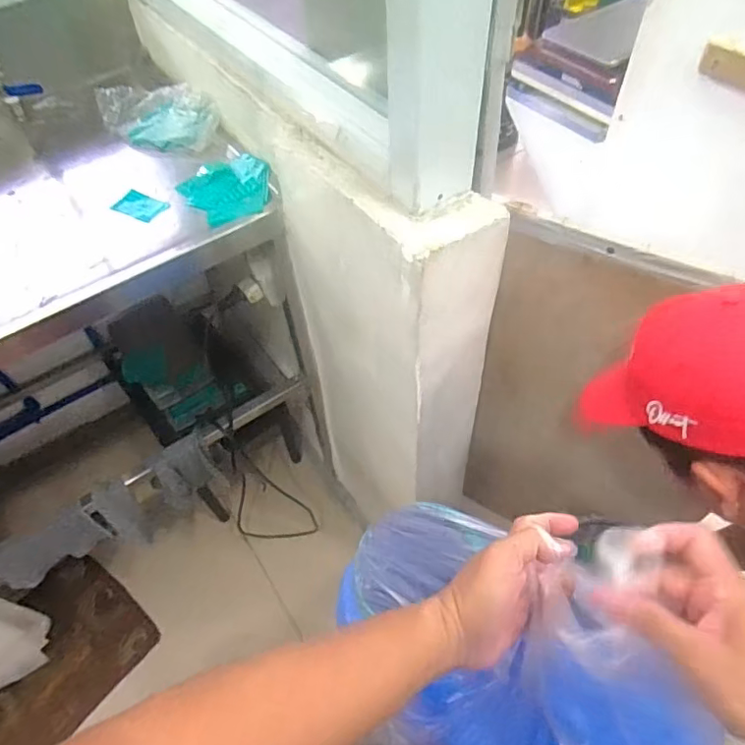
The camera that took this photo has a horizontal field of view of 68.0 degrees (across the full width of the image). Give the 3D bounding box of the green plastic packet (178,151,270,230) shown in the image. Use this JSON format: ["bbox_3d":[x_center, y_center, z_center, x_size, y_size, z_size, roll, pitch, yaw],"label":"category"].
[{"bbox_3d":[-0.208,-0.274,0.817,0.124,0.019,0.155,-33,58,-20],"label":"green plastic packet"}]

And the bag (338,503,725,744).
[{"bbox_3d":[0.107,0.244,0.453,0.295,0.247,0.198,18,56,16],"label":"bag"}]

